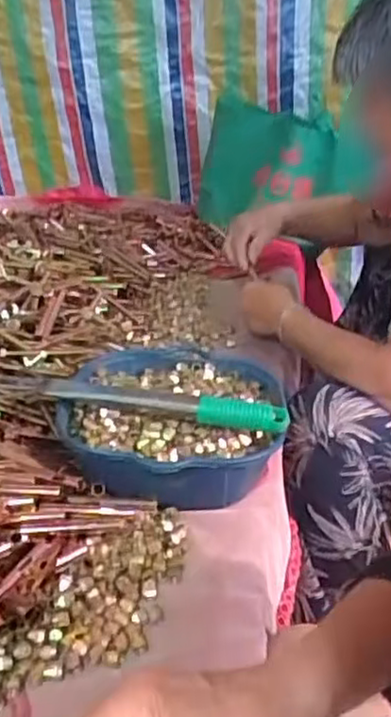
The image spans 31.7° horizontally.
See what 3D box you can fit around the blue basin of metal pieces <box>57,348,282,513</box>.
[{"bbox_3d":[-0.020,0.070,0.732,0.221,0.086,0.232,-2,26,1],"label":"blue basin of metal pieces"}]

